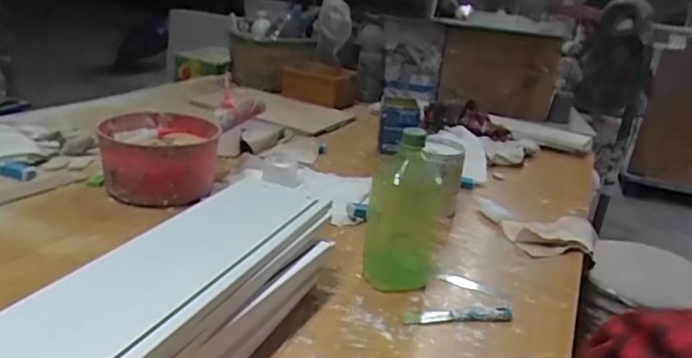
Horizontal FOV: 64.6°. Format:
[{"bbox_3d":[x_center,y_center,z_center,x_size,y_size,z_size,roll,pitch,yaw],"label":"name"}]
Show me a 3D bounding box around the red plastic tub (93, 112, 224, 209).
[{"bbox_3d":[-0.317,-0.035,0.931,0.193,0.102,0.194,3,21,-11],"label":"red plastic tub"}]

